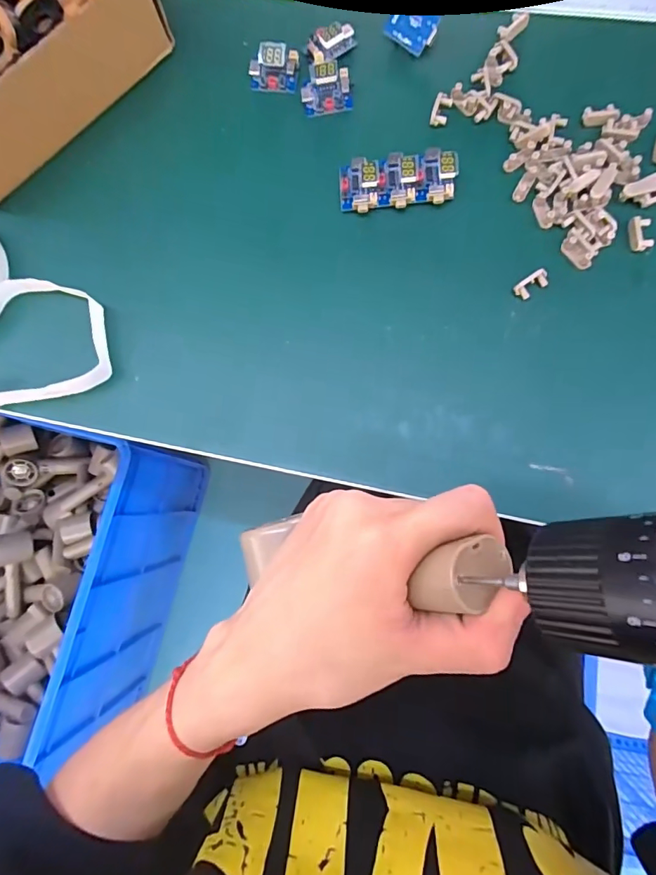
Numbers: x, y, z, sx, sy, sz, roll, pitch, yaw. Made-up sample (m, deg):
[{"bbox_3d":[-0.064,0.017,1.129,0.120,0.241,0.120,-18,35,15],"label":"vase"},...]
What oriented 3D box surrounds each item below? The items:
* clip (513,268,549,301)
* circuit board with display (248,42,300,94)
[{"bbox_3d":[0.113,-0.085,0.252,0.019,0.005,0.010,-33,80,0],"label":"clip"},{"bbox_3d":[-0.034,-0.227,0.279,0.030,0.012,0.022,6,82,7],"label":"circuit board with display"}]

